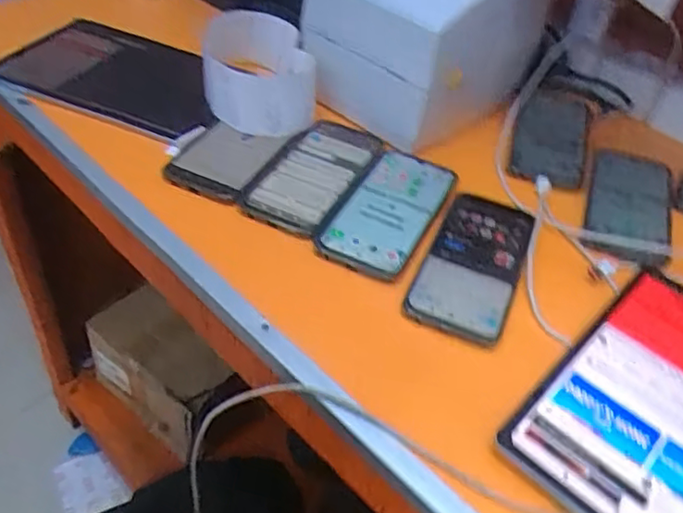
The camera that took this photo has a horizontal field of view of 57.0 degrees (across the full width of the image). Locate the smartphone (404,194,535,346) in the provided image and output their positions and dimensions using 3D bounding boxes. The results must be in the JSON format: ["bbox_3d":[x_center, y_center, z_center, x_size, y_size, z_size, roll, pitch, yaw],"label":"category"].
[{"bbox_3d":[0.114,0.001,0.537,0.077,0.006,0.165,19,46,13],"label":"smartphone"}]

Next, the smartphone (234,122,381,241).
[{"bbox_3d":[-0.025,-0.085,0.606,0.083,0.006,0.173,22,46,15],"label":"smartphone"}]

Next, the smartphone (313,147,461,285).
[{"bbox_3d":[0.045,-0.047,0.576,0.086,0.005,0.170,24,47,17],"label":"smartphone"}]

